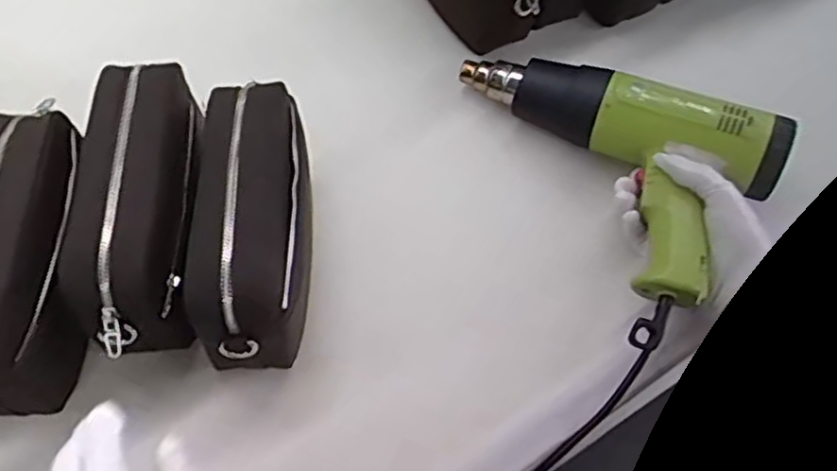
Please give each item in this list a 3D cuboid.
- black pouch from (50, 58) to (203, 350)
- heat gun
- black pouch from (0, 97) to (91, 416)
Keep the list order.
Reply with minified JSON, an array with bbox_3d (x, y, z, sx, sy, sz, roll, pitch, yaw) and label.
[{"bbox_3d":[-0.193,-0.018,0.497,0.068,0.097,0.207,-1,60,-4],"label":"black pouch"},{"bbox_3d":[0.139,-0.062,0.581,0.258,0.093,0.167,30,63,13],"label":"heat gun"},{"bbox_3d":[-0.263,0.014,0.474,0.080,0.096,0.198,-5,61,-6],"label":"black pouch"}]

